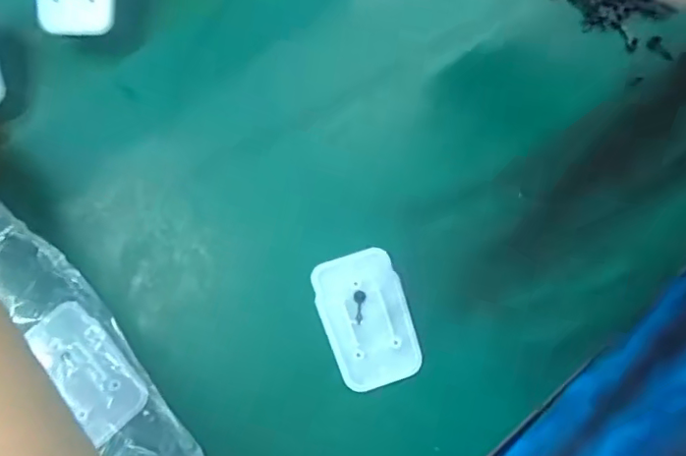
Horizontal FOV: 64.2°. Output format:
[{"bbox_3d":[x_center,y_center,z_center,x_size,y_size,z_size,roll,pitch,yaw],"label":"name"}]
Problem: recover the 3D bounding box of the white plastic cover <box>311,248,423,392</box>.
[{"bbox_3d":[0.013,0.048,0.291,0.045,0.004,0.069,-16,77,-3],"label":"white plastic cover"}]

